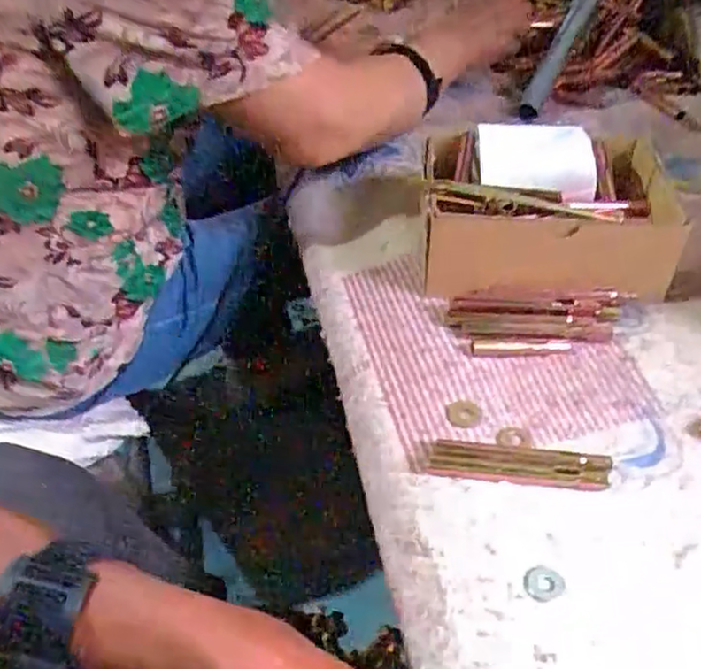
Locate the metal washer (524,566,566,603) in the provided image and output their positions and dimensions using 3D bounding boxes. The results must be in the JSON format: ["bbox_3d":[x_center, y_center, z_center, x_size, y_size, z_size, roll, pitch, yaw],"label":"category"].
[{"bbox_3d":[0.101,0.130,0.360,0.021,0.004,0.019,-23,45,-19],"label":"metal washer"}]

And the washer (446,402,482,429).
[{"bbox_3d":[0.074,0.052,0.446,0.022,0.004,0.020,-3,54,10],"label":"washer"}]

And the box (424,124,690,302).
[{"bbox_3d":[0.151,-0.096,0.529,0.192,0.087,0.133,-3,42,3],"label":"box"}]

